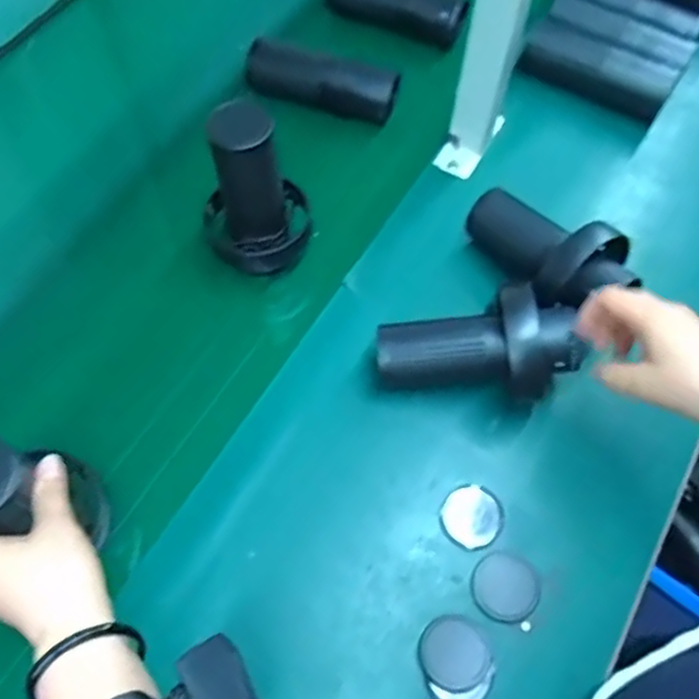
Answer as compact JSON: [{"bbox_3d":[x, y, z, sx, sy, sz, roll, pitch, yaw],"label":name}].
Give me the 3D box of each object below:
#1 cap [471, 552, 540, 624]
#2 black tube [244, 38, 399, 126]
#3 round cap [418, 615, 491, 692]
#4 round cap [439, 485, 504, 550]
[{"bbox_3d":[0.121,0.184,0.536,0.050,0.006,0.051,0,62,-1],"label":"cap"},{"bbox_3d":[-0.030,-0.294,0.750,0.161,0.056,0.043,15,63,6],"label":"black tube"},{"bbox_3d":[0.077,0.224,0.512,0.048,0.004,0.050,0,62,-1],"label":"round cap"},{"bbox_3d":[0.099,0.135,0.563,0.049,0.012,0.052,0,62,-1],"label":"round cap"}]

